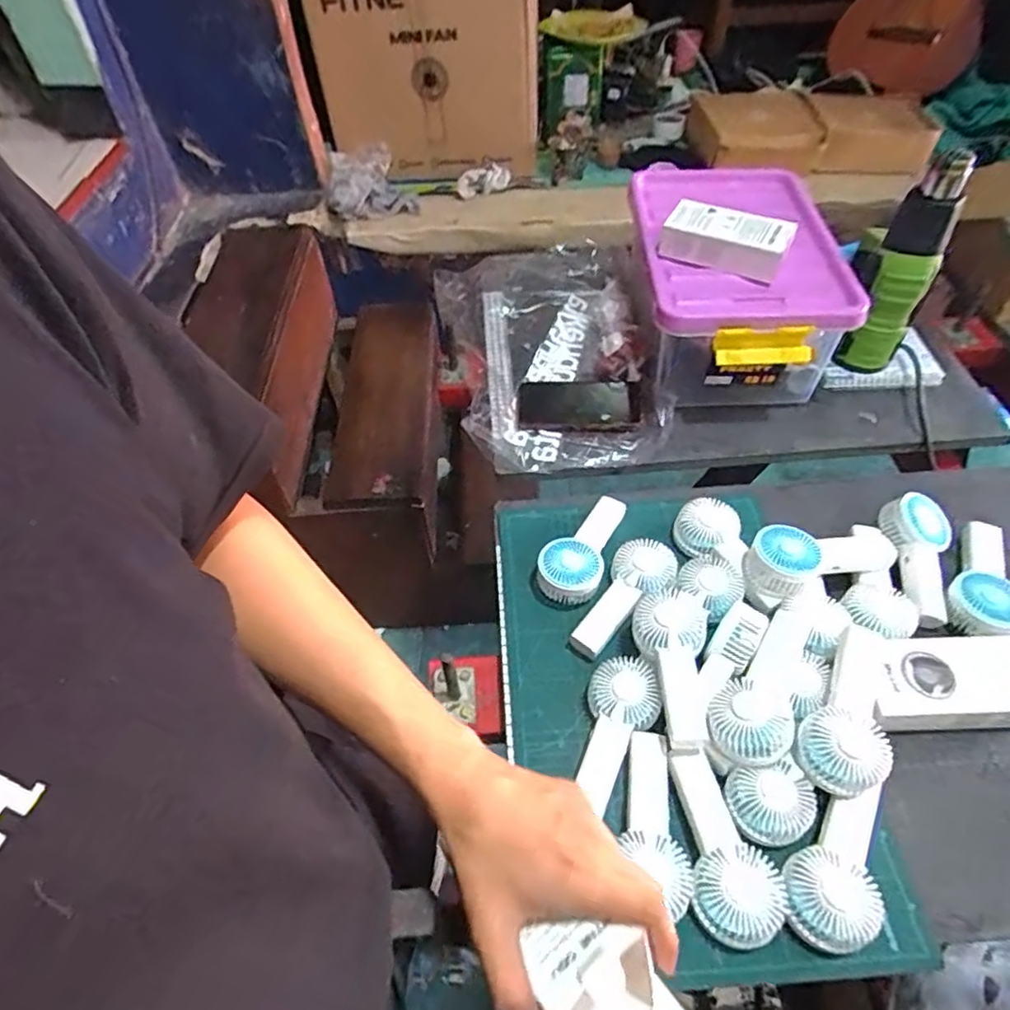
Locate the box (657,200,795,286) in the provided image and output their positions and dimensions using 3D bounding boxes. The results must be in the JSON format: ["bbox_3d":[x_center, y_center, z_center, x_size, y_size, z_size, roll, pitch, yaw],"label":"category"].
[{"bbox_3d":[0.265,-0.321,0.759,0.144,0.044,0.075,27,57,22],"label":"box"}]

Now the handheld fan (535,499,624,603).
[{"bbox_3d":[0.084,0.047,0.675,0.062,0.044,0.137,20,42,18],"label":"handheld fan"}]

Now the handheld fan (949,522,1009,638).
[{"bbox_3d":[0.476,0.075,0.623,0.064,0.038,0.158,22,56,19],"label":"handheld fan"}]

